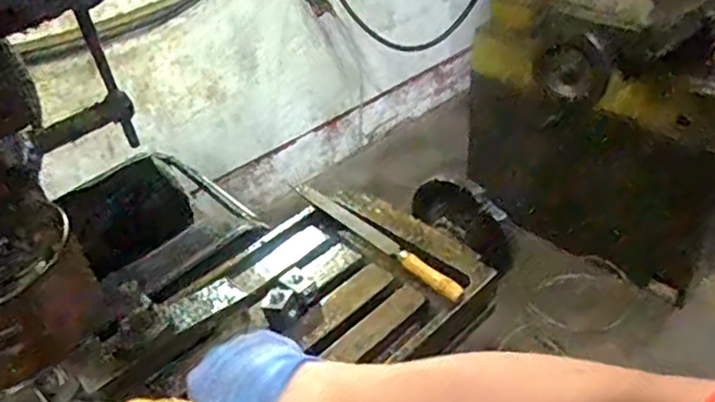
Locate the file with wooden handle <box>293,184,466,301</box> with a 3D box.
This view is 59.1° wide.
[{"bbox_3d":[0.018,0.036,0.711,0.023,0.021,0.268,-29,43,-27],"label":"file with wooden handle"}]

